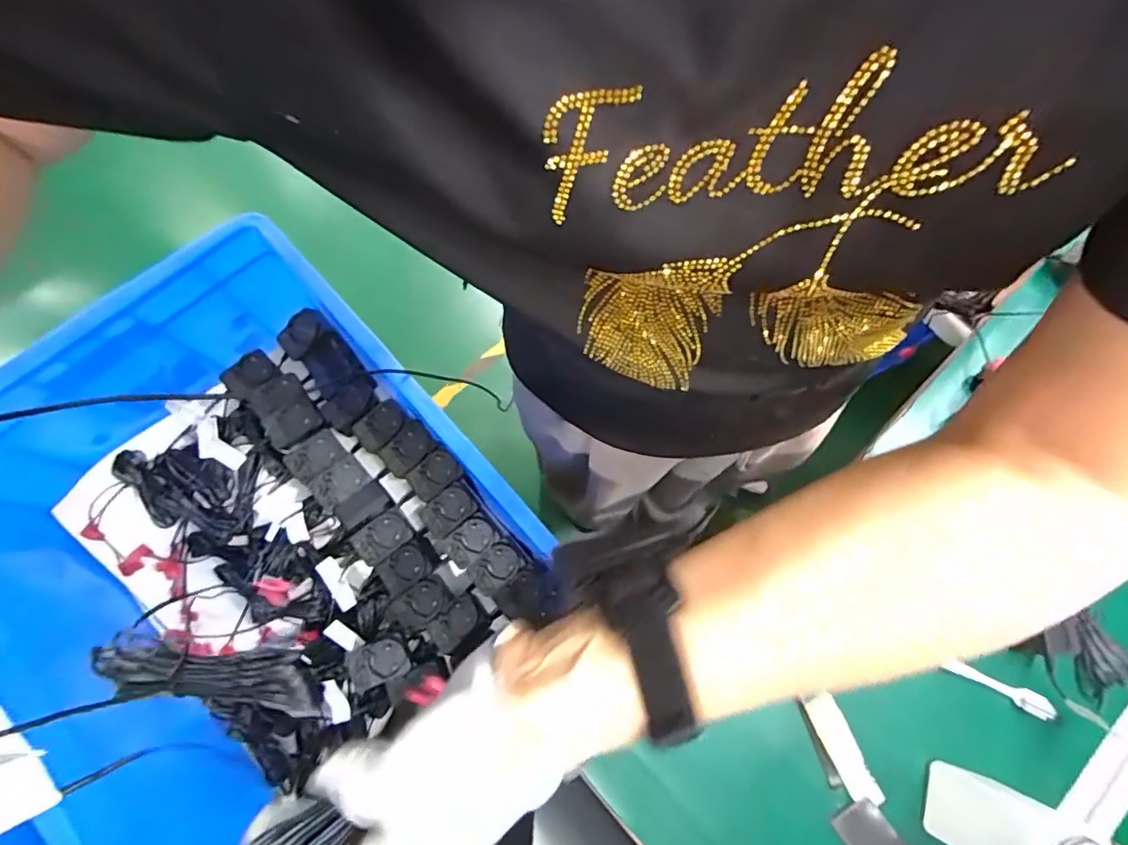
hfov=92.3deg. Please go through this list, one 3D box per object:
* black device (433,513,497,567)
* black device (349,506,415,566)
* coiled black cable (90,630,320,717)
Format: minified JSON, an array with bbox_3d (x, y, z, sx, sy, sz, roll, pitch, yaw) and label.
[{"bbox_3d":[-0.106,0.129,0.604,0.043,0.022,0.062,44,100,-2],"label":"black device"},{"bbox_3d":[-0.197,0.125,0.588,0.060,0.032,0.042,-38,79,-12],"label":"black device"},{"bbox_3d":[-0.172,0.123,0.265,0.101,0.015,0.029,15,73,-11],"label":"coiled black cable"}]

